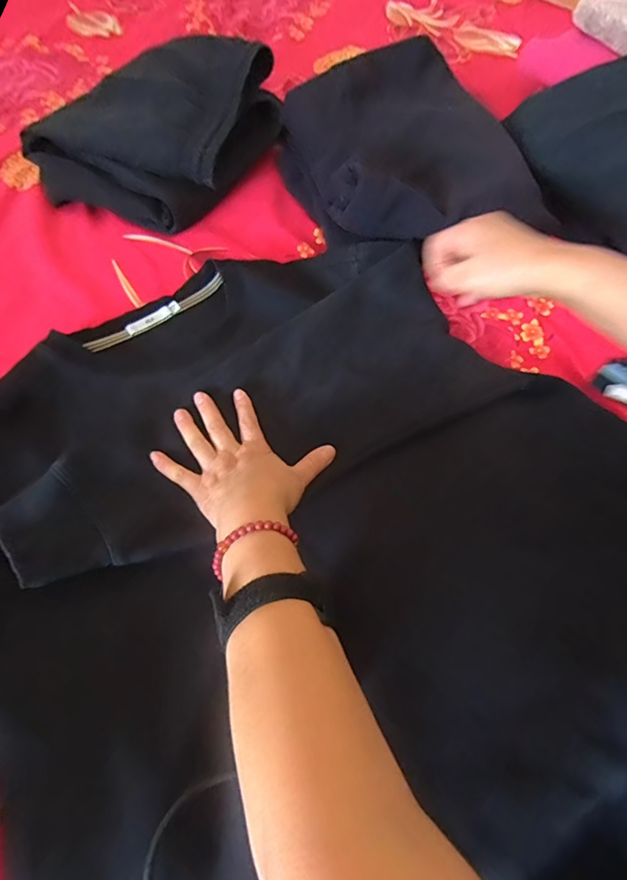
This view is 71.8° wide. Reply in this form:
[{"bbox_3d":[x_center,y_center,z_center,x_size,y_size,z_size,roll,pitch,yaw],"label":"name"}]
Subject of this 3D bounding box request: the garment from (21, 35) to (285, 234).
[{"bbox_3d":[-0.214,-0.432,0.596,0.283,0.114,0.287,23,63,10],"label":"garment"}]

